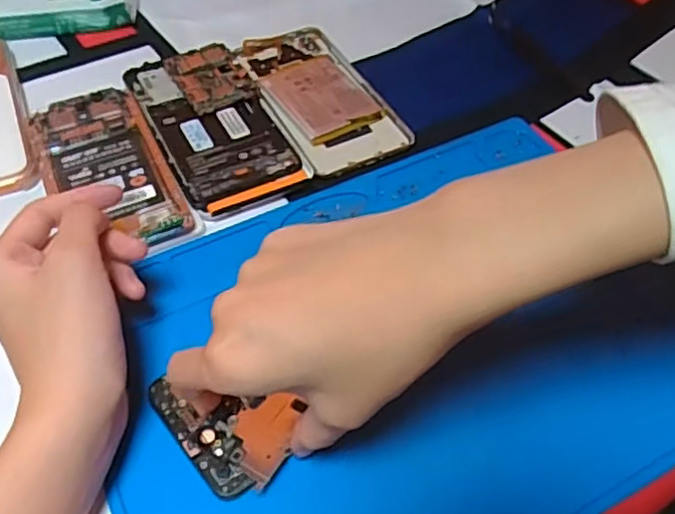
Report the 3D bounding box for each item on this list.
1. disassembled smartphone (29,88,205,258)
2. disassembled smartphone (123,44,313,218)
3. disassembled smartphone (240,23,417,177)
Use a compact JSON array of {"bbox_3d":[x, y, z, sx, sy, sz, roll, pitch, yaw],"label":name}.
[{"bbox_3d":[-0.141,-0.054,0.402,0.069,0.016,0.137,-23,56,-18],"label":"disassembled smartphone"},{"bbox_3d":[-0.083,-0.090,0.433,0.078,0.015,0.150,-22,55,-17],"label":"disassembled smartphone"},{"bbox_3d":[-0.013,-0.117,0.461,0.076,0.005,0.152,-21,55,-16],"label":"disassembled smartphone"}]

